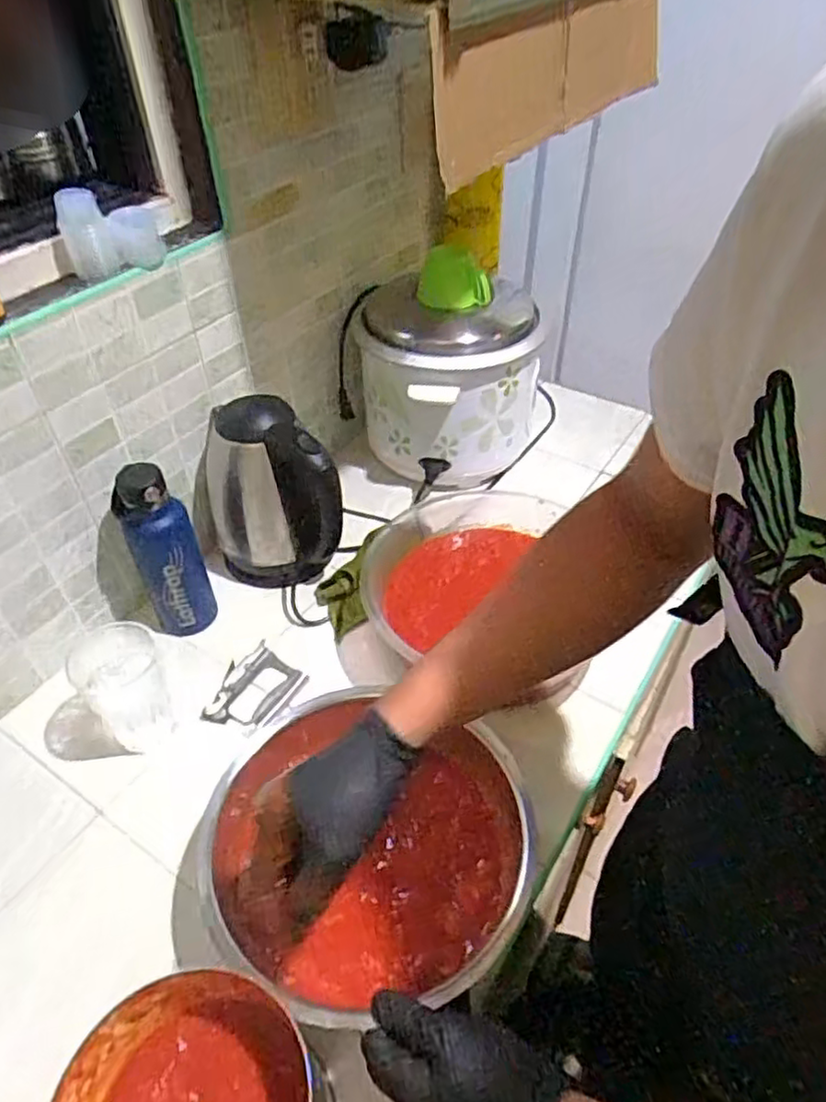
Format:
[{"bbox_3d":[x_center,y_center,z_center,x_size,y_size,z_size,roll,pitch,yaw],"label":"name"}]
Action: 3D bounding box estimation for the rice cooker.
[{"bbox_3d":[0.050,-0.251,1.008,0.236,0.235,0.217,-7,46,-6],"label":"rice cooker"}]

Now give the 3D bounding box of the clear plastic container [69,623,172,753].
[{"bbox_3d":[-0.301,0.140,0.734,0.083,0.111,0.085,0,46,0],"label":"clear plastic container"}]

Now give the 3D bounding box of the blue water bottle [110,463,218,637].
[{"bbox_3d":[-0.281,0.002,0.784,0.070,0.210,0.063,-20,49,-18],"label":"blue water bottle"}]

